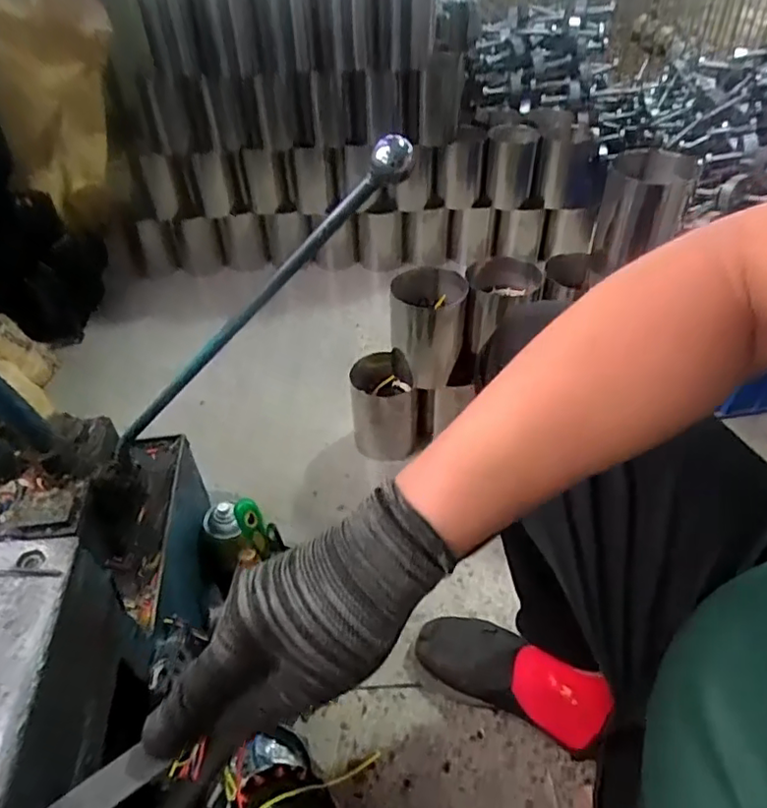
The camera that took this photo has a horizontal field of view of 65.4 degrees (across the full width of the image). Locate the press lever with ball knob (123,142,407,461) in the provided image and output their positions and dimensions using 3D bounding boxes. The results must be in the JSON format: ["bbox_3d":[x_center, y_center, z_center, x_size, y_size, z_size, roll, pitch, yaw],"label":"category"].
[{"bbox_3d":[-0.124,-0.069,0.498,0.024,0.410,0.035,36,37,-25],"label":"press lever with ball knob"}]

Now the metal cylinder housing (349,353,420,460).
[{"bbox_3d":[0.000,0.003,1.059,0.111,0.134,0.128,-4,43,-2],"label":"metal cylinder housing"}]

